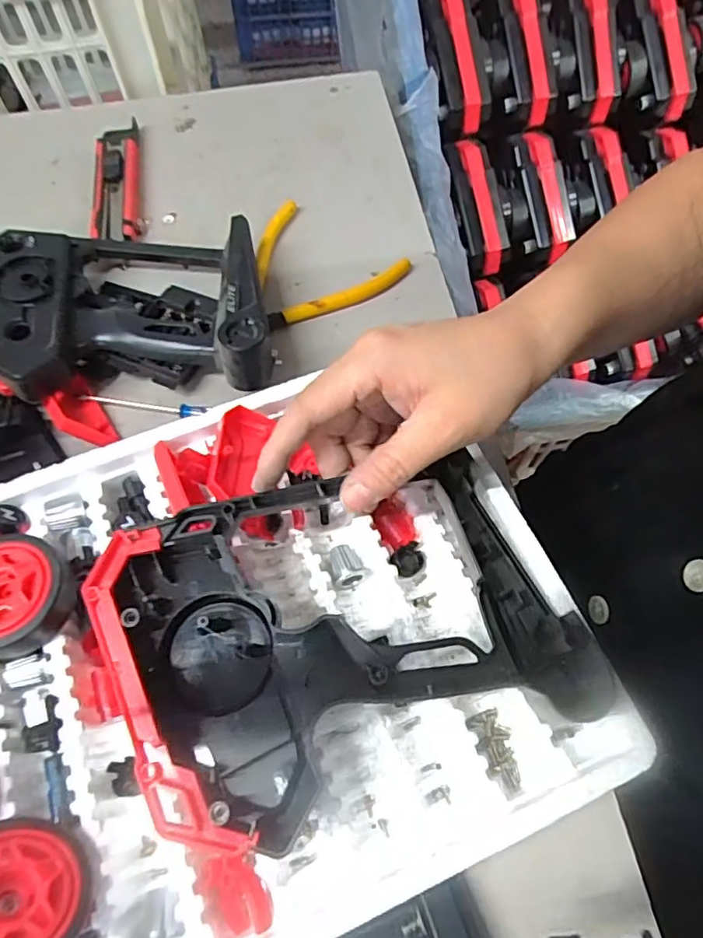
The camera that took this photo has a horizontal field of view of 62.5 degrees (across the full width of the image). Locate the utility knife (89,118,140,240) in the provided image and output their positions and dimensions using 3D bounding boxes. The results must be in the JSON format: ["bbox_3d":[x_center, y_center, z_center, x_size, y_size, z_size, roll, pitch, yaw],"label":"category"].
[{"bbox_3d":[-0.193,-0.245,0.478,0.036,0.019,0.152,-9,62,-3],"label":"utility knife"}]

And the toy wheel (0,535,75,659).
[{"bbox_3d":[-0.169,0.063,0.287,0.050,0.025,0.056,5,62,4],"label":"toy wheel"}]

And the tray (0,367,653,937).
[{"bbox_3d":[-0.073,0.085,0.278,0.349,0.060,0.255,-21,64,-9],"label":"tray"}]

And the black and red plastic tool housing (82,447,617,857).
[{"bbox_3d":[-0.006,0.071,0.265,0.194,0.043,0.139,-19,62,-9],"label":"black and red plastic tool housing"}]

